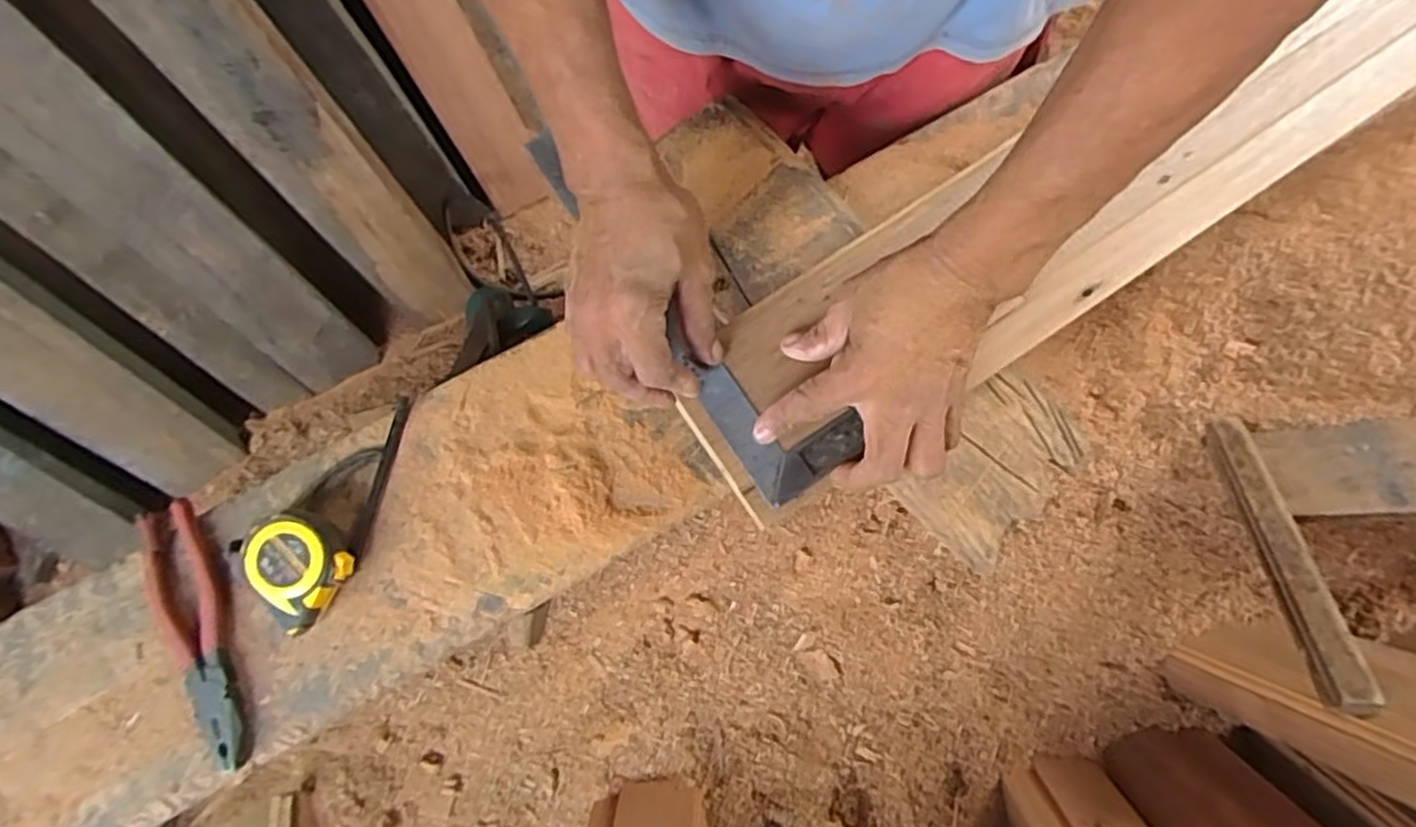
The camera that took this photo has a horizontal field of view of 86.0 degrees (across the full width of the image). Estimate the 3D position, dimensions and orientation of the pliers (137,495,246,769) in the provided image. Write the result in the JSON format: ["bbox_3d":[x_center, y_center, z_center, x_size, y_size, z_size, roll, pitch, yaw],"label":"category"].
[{"bbox_3d":[-0.365,0.157,0.534,0.054,0.027,0.185,-22,76,-4],"label":"pliers"}]

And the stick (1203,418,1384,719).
[{"bbox_3d":[0.497,0.113,0.659,0.029,0.034,0.296,8,45,4],"label":"stick"}]

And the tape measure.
[{"bbox_3d":[-0.294,0.105,0.535,0.074,0.040,0.074,0,76,1],"label":"tape measure"}]

